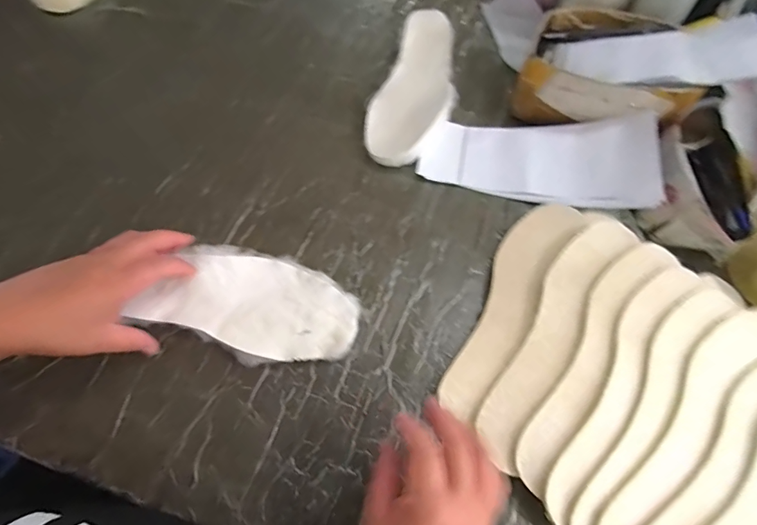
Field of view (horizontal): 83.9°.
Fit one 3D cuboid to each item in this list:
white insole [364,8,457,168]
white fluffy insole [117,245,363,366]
[{"bbox_3d":[0.055,-0.238,0.550,0.100,0.017,0.265,13,67,16],"label":"white insole"},{"bbox_3d":[-0.120,0.038,0.404,0.198,0.031,0.101,13,66,6],"label":"white fluffy insole"}]

